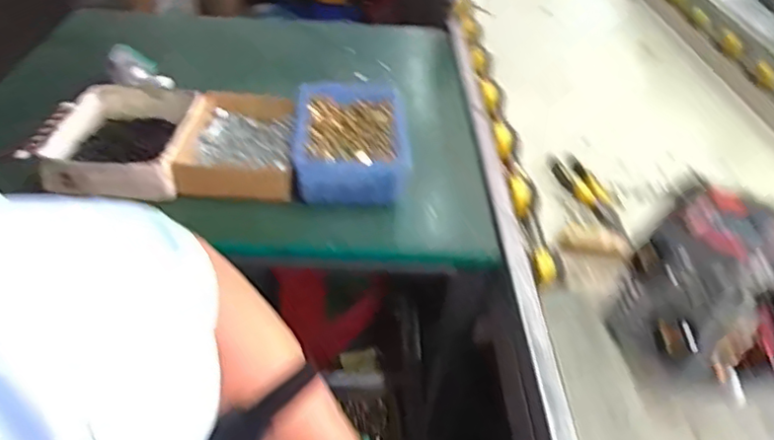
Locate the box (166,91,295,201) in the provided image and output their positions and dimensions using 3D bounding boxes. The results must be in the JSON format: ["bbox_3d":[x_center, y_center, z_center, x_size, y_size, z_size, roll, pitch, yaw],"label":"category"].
[{"bbox_3d":[-0.183,-0.095,0.778,0.132,0.059,0.174,0,39,-5],"label":"box"}]

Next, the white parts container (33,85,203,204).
[{"bbox_3d":[-0.319,-0.095,0.762,0.145,0.068,0.186,2,39,-3],"label":"white parts container"}]

